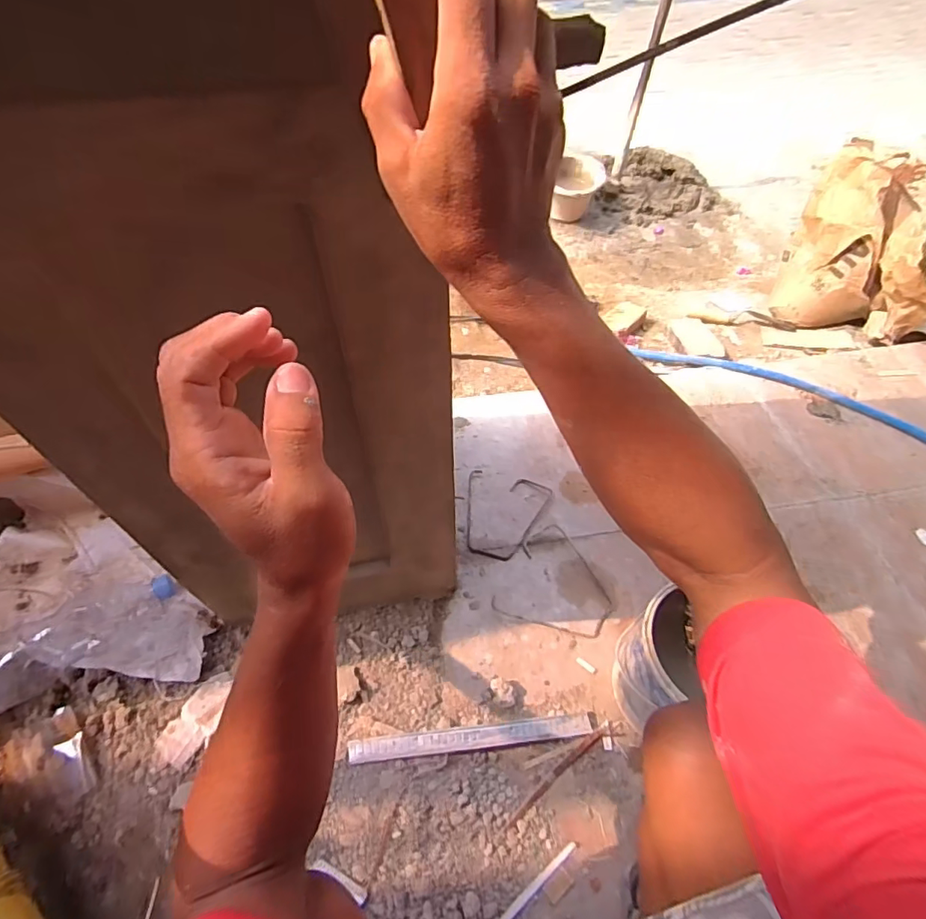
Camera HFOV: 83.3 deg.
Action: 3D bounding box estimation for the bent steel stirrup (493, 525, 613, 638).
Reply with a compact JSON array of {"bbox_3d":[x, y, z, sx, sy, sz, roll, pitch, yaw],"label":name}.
[{"bbox_3d":[0.167,0.209,0.882,0.177,0.018,0.188,24,56,17],"label":"bent steel stirrup"}]

